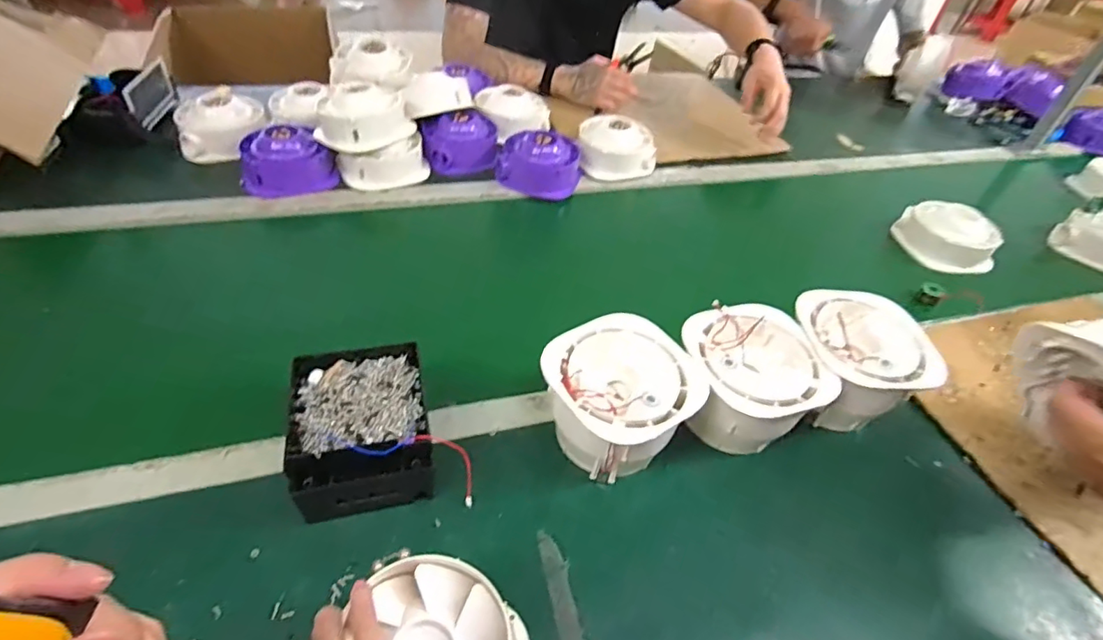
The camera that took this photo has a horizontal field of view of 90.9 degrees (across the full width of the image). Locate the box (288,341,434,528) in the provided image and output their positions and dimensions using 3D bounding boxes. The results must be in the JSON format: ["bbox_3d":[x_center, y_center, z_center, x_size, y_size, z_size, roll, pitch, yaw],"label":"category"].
[{"bbox_3d":[-0.180,0.103,0.521,0.119,0.070,0.148,-8,47,-14],"label":"box"}]

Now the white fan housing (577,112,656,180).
[{"bbox_3d":[0.118,-0.305,0.972,0.140,0.080,0.109,9,45,2],"label":"white fan housing"}]

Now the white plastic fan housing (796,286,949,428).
[{"bbox_3d":[0.338,0.046,0.623,0.133,0.106,0.136,3,45,-3],"label":"white plastic fan housing"}]

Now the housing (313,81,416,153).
[{"bbox_3d":[-0.295,-0.322,0.847,0.112,0.070,0.117,27,48,19],"label":"housing"}]

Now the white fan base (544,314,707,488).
[{"bbox_3d":[0.065,0.082,0.555,0.139,0.102,0.138,3,45,-3],"label":"white fan base"}]

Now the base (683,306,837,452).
[{"bbox_3d":[0.201,0.070,0.586,0.144,0.111,0.138,-2,45,-9],"label":"base"}]

